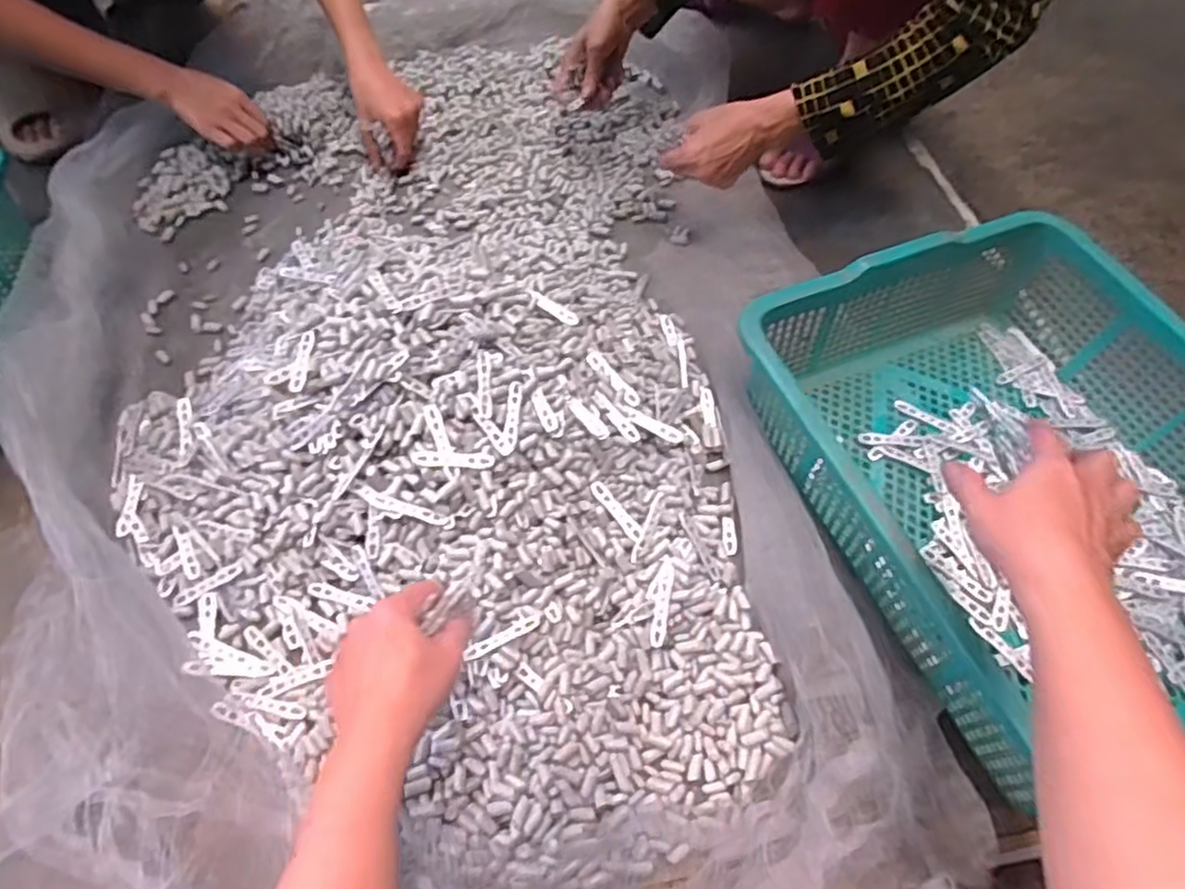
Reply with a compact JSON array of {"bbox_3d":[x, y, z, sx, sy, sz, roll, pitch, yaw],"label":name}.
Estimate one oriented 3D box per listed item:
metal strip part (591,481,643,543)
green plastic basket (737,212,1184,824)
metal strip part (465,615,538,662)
[{"bbox_3d":[0.021,0.059,0.608,0.013,0.004,0.063,-36,80,-20],"label":"metal strip part"},{"bbox_3d":[0.389,0.034,0.608,0.381,0.134,0.472,-19,60,-11],"label":"green plastic basket"},{"bbox_3d":[-0.070,0.154,0.557,0.063,0.006,0.011,-22,60,-27],"label":"metal strip part"}]

